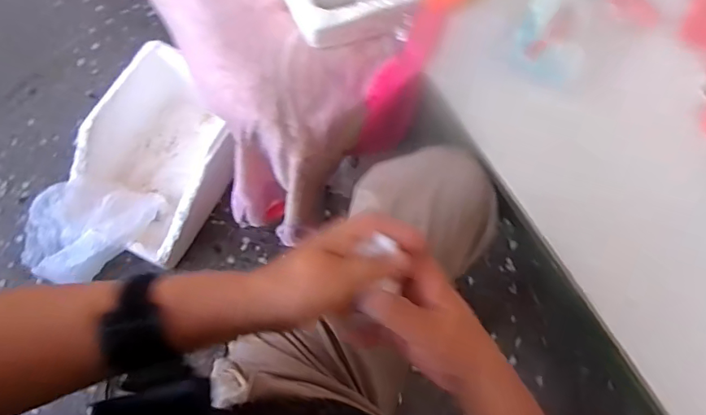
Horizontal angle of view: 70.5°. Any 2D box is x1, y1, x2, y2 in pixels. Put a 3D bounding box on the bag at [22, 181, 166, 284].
[{"bbox_3d":[-0.464,0.031,0.870,0.166,0.074,0.224,34,71,7],"label":"bag"}]

